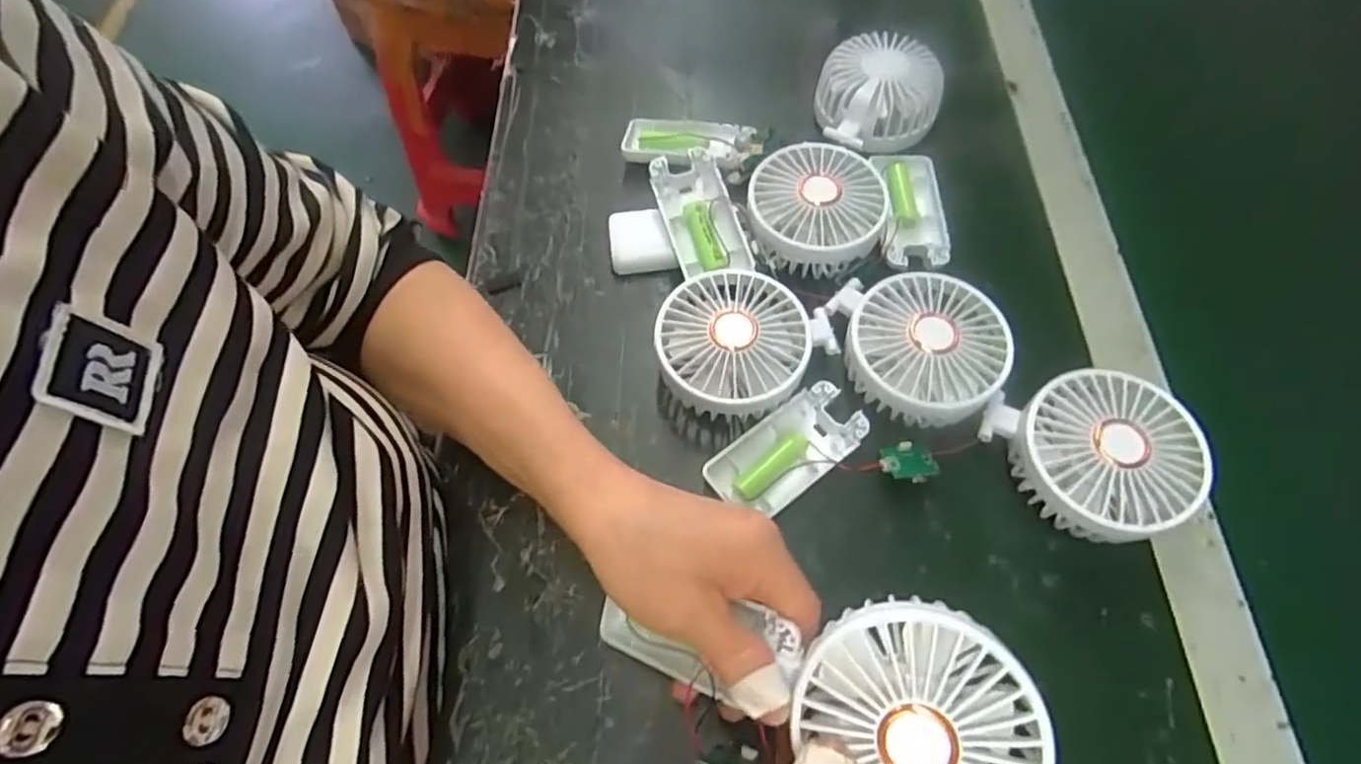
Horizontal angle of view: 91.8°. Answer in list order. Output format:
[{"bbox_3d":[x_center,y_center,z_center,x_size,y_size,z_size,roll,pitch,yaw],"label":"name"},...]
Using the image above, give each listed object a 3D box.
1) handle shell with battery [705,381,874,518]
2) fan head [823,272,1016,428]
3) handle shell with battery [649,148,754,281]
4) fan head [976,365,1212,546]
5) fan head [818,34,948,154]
[{"bbox_3d":[0.060,0.040,0.373,0.090,0.019,0.043,-33,68,-16],"label":"handle shell with battery"},{"bbox_3d":[0.138,-0.022,0.375,0.083,0.034,0.091,-10,64,-6],"label":"fan head"},{"bbox_3d":[0.011,-0.107,0.422,0.044,0.015,0.086,-16,71,-5],"label":"handle shell with battery"},{"bbox_3d":[0.218,0.042,0.352,0.091,0.048,0.088,0,63,0],"label":"fan head"},{"bbox_3d":[0.137,-0.206,0.474,0.087,0.045,0.082,0,63,0],"label":"fan head"}]

